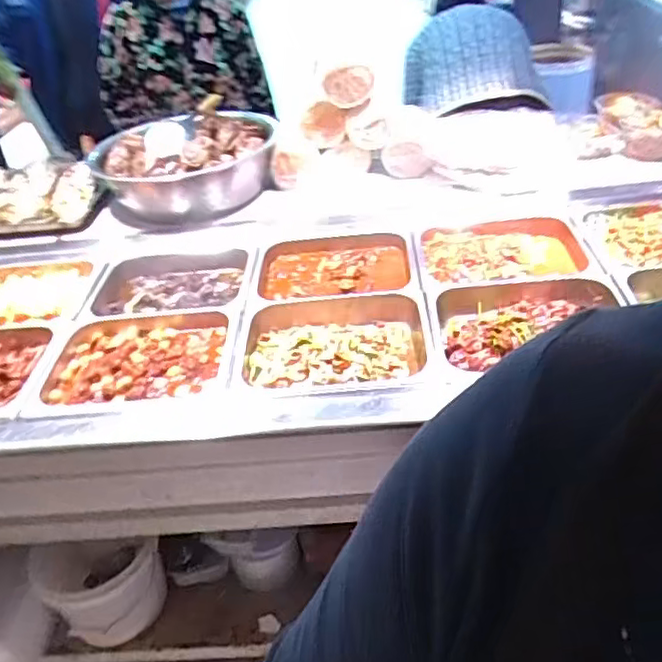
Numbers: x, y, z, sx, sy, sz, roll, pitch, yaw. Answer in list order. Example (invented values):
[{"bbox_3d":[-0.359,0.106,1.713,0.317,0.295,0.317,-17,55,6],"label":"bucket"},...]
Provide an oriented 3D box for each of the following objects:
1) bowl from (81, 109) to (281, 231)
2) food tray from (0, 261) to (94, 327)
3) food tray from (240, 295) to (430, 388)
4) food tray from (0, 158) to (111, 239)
[{"bbox_3d":[-0.346,-0.405,1.571,0.415,0.188,0.336,-7,37,-1],"label":"bowl"},{"bbox_3d":[-0.664,-0.062,1.343,0.272,0.060,0.246,-7,35,1],"label":"food tray"},{"bbox_3d":[0.008,0.028,1.121,0.314,0.055,0.218,-3,37,4],"label":"food tray"},{"bbox_3d":[-0.803,-0.330,1.597,0.508,0.098,0.343,-6,37,-1],"label":"food tray"}]

